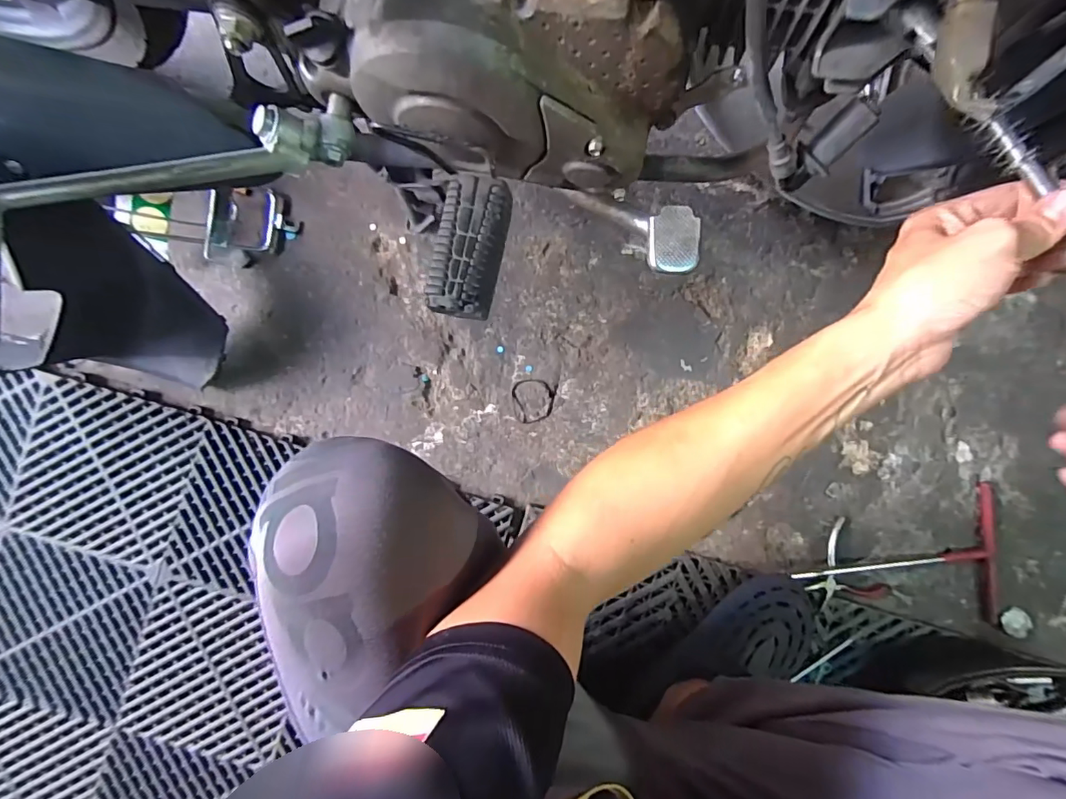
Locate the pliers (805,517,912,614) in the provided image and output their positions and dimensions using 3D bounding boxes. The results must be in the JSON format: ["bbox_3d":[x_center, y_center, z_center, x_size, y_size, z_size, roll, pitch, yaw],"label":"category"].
[{"bbox_3d":[0.416,0.244,0.642,0.101,0.023,0.149,-40,92,-1],"label":"pliers"}]

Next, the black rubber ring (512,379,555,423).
[{"bbox_3d":[0.002,0.001,0.640,0.055,0.004,0.056,0,91,-1],"label":"black rubber ring"}]

